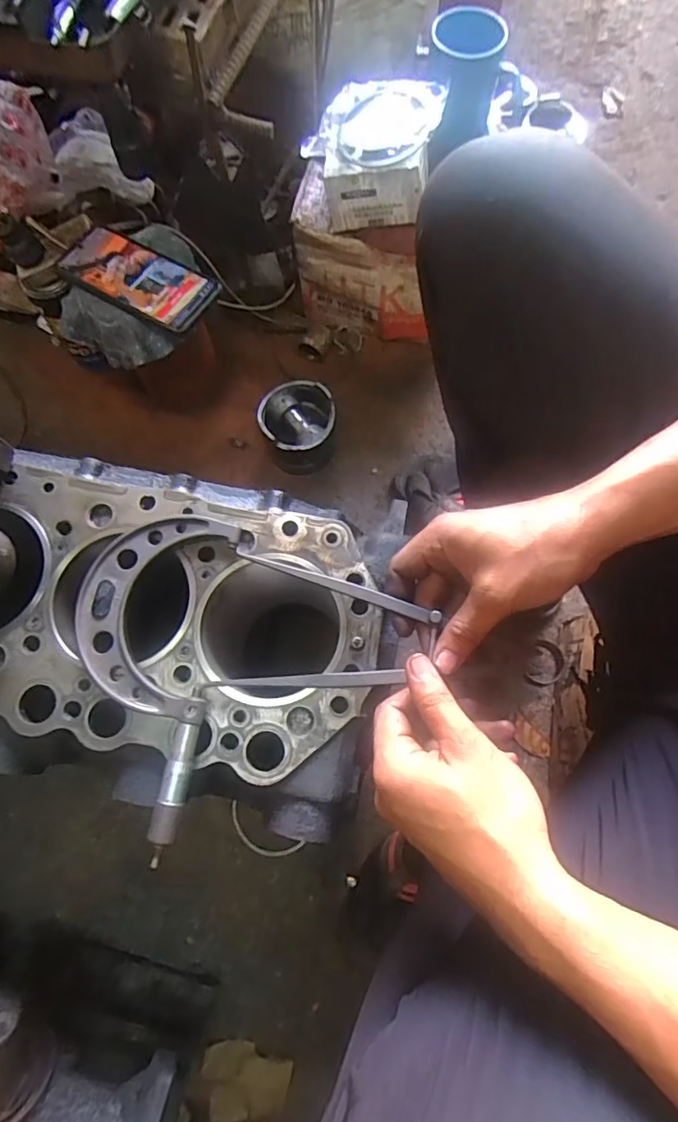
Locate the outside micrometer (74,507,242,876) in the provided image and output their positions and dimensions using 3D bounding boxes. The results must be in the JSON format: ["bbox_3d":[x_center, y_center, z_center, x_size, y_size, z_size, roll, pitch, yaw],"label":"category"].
[{"bbox_3d":[-0.131,0.068,0.354,0.097,0.018,0.210,7,75,3],"label":"outside micrometer"}]

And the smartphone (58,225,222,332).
[{"bbox_3d":[-0.212,-0.300,0.569,0.167,0.010,0.076,28,77,8],"label":"smartphone"}]

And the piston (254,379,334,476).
[{"bbox_3d":[-0.052,-0.173,0.704,0.092,0.076,0.094,0,74,1],"label":"piston"}]

